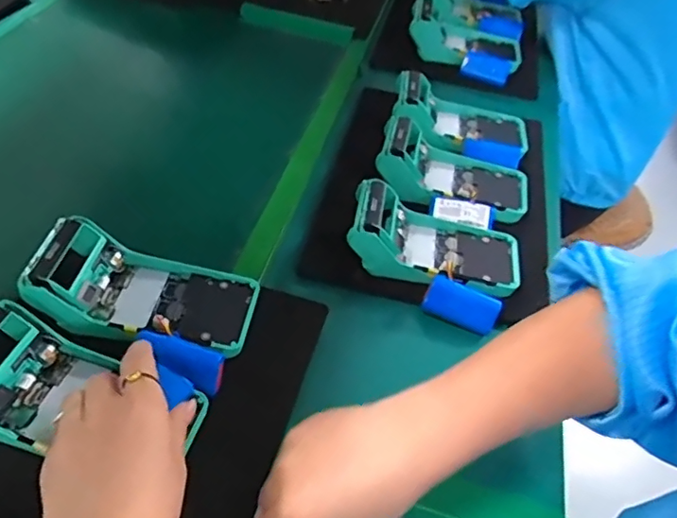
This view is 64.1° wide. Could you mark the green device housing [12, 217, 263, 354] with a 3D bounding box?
[{"bbox_3d":[-0.156,0.030,0.447,0.168,0.054,0.083,16,48,-11],"label":"green device housing"}]

